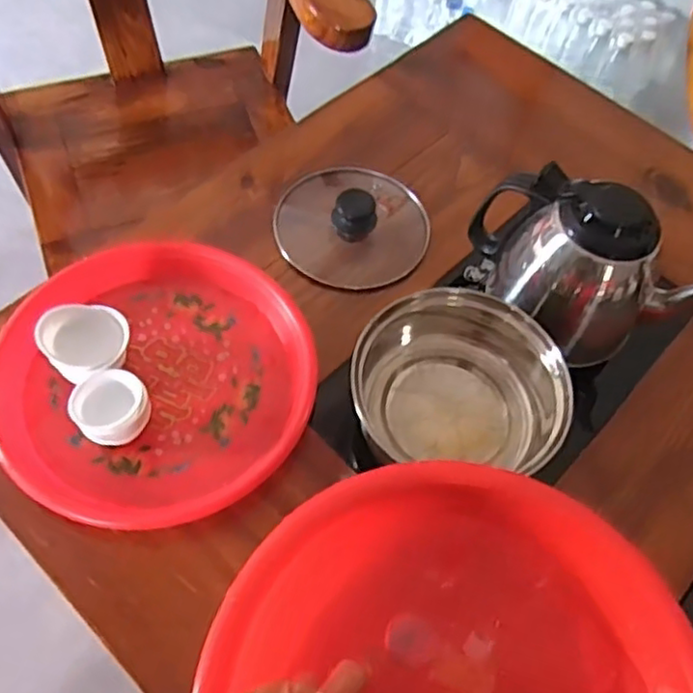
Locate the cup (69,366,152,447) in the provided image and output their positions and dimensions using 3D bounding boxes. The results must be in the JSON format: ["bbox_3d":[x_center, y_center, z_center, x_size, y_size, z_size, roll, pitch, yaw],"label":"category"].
[{"bbox_3d":[-0.181,0.051,0.535,0.057,0.039,0.054,2,60,-4],"label":"cup"}]

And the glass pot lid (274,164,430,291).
[{"bbox_3d":[0.006,-0.126,0.678,0.147,0.047,0.134,2,59,-3],"label":"glass pot lid"}]

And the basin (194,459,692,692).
[{"bbox_3d":[0.067,0.227,0.428,0.298,0.087,0.282,2,59,-3],"label":"basin"}]

